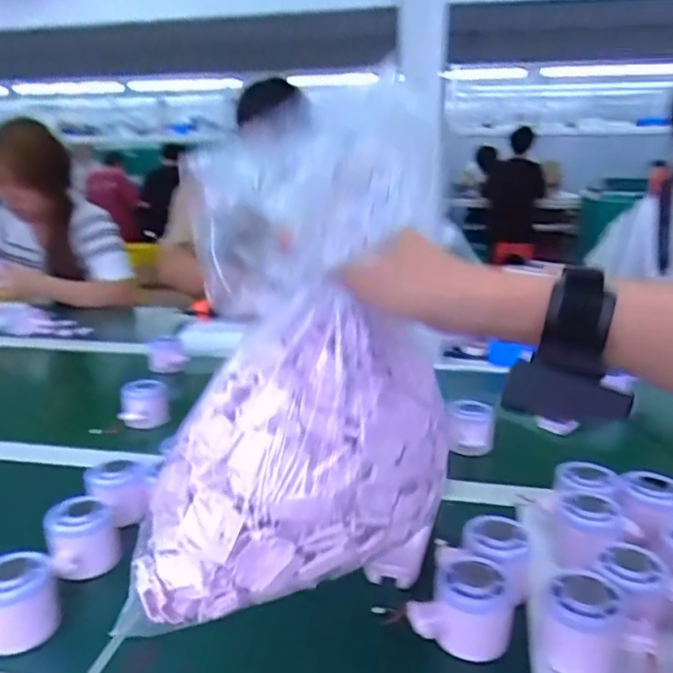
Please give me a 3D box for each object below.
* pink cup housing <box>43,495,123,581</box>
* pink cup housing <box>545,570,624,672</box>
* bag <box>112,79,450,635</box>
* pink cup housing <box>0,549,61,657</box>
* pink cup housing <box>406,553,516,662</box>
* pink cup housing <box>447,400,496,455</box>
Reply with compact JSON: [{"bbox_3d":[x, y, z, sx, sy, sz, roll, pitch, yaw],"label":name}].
[{"bbox_3d":[-0.231,0.183,0.553,0.060,0.051,0.076,-9,18,-25],"label":"pink cup housing"},{"bbox_3d":[0.180,0.211,0.441,0.050,0.059,0.052,6,18,22],"label":"pink cup housing"},{"bbox_3d":[-0.015,0.083,0.422,0.193,0.230,0.130,17,-7,-12],"label":"bag"},{"bbox_3d":[-0.259,0.209,0.473,0.071,0.051,0.056,-11,19,-30],"label":"pink cup housing"},{"bbox_3d":[0.098,0.209,0.474,0.076,0.053,0.060,3,17,13],"label":"pink cup housing"},{"bbox_3d":[0.171,0.116,0.773,0.058,0.054,0.057,3,17,13],"label":"pink cup housing"}]

